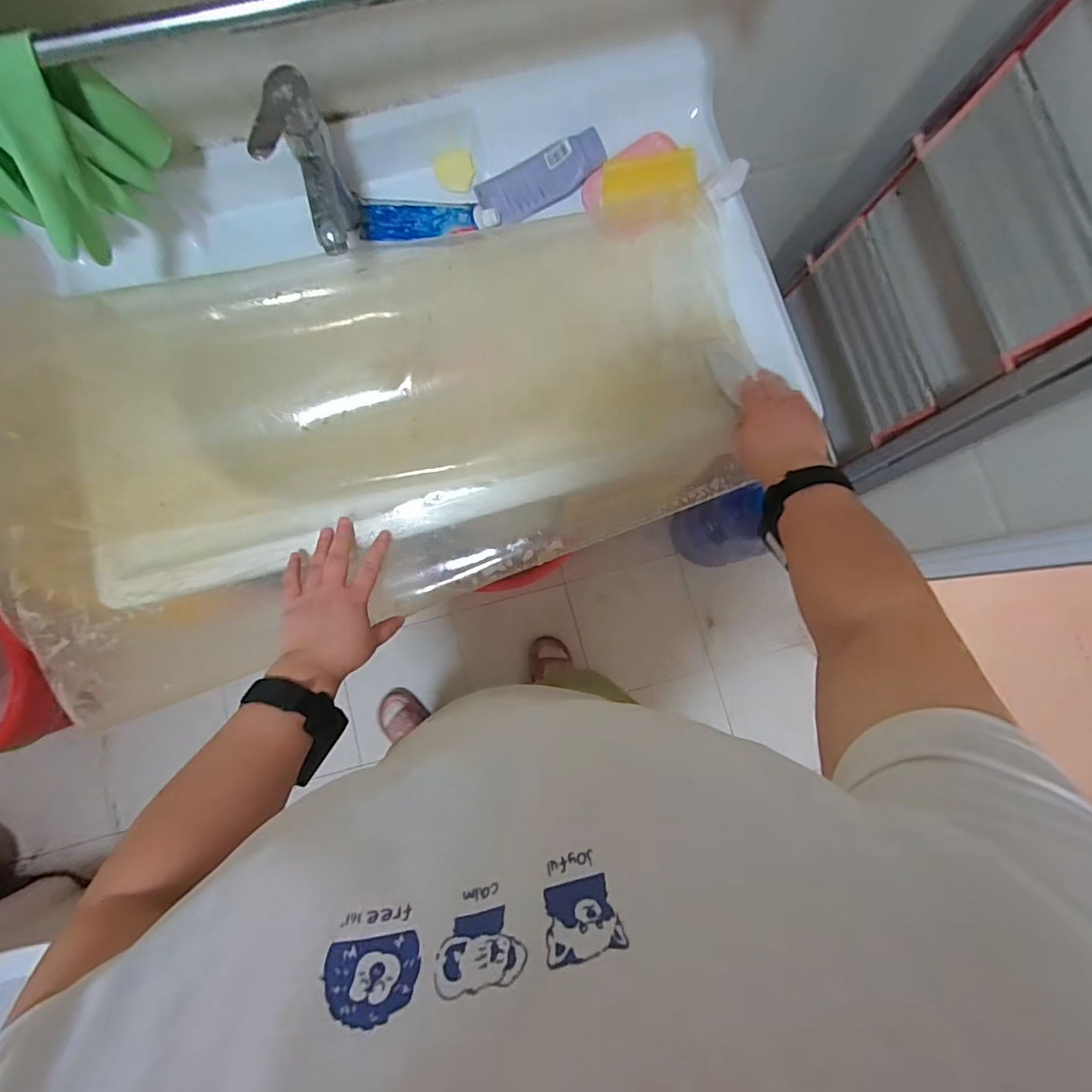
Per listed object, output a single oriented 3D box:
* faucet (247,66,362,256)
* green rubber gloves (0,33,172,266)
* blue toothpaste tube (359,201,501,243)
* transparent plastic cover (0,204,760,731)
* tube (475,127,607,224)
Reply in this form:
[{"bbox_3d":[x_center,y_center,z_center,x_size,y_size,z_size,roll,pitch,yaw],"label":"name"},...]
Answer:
[{"bbox_3d":[-0.239,-0.376,0.524,0.050,0.164,0.140,-9,82,-1],"label":"faucet"},{"bbox_3d":[-0.443,-0.349,0.427,0.120,0.139,0.151,18,82,2],"label":"green rubber gloves"},{"bbox_3d":[-0.140,-0.389,0.597,0.164,0.024,0.050,3,82,0],"label":"blue toothpaste tube"},{"bbox_3d":[-0.175,-0.114,0.545,0.841,0.124,0.362,-16,82,-7],"label":"transparent plastic cover"},{"bbox_3d":[-0.005,-0.442,0.601,0.154,0.024,0.059,-23,82,9],"label":"tube"}]

